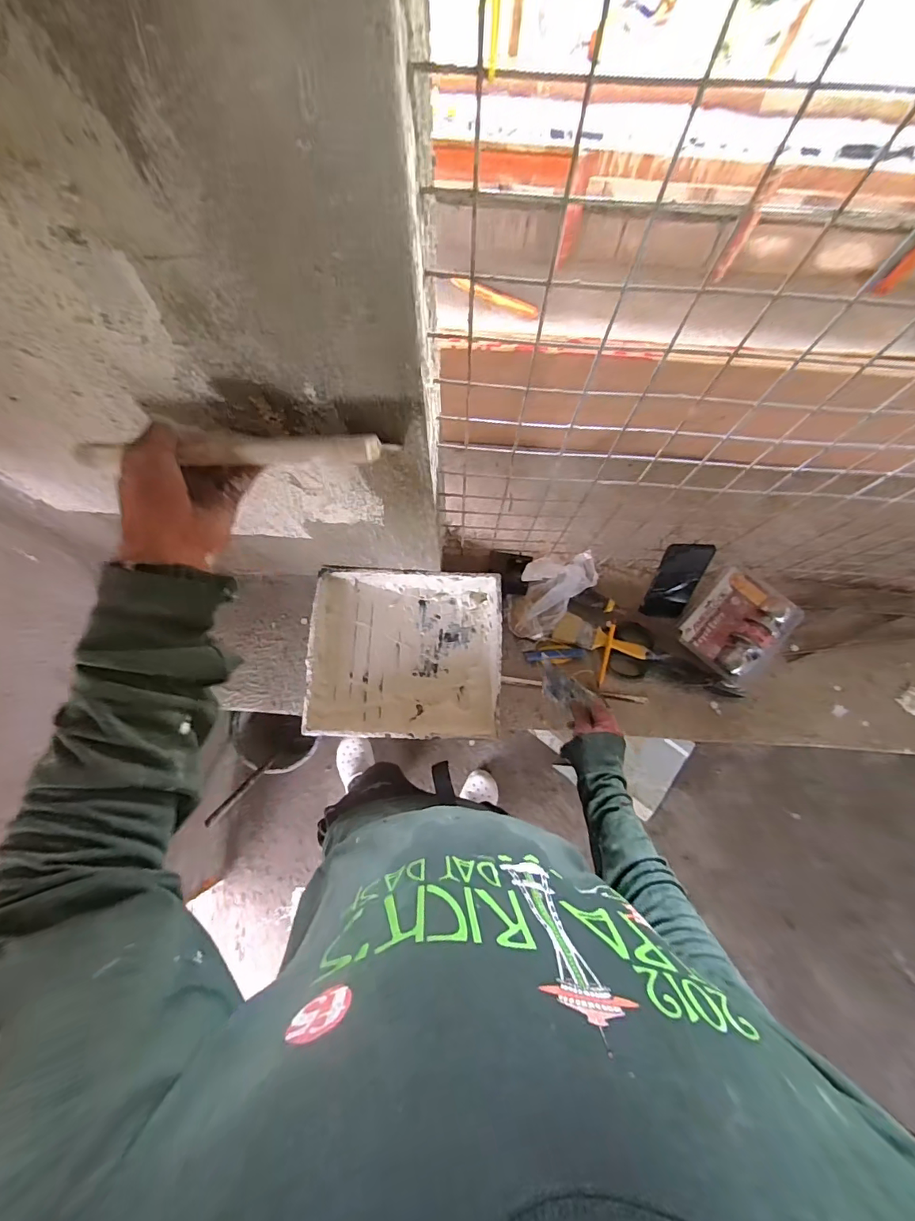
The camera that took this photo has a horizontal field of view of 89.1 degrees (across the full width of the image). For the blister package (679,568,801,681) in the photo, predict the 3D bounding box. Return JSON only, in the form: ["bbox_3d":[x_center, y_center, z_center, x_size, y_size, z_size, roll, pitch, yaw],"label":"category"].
[{"bbox_3d":[0.516,0.027,0.859,0.156,0.039,0.183,41,79,10],"label":"blister package"}]

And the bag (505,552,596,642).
[{"bbox_3d":[0.169,-0.041,0.843,0.106,0.098,0.184,41,79,10],"label":"bag"}]

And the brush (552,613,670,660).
[{"bbox_3d":[0.281,0.060,0.866,0.200,0.016,0.054,19,76,5],"label":"brush"}]

